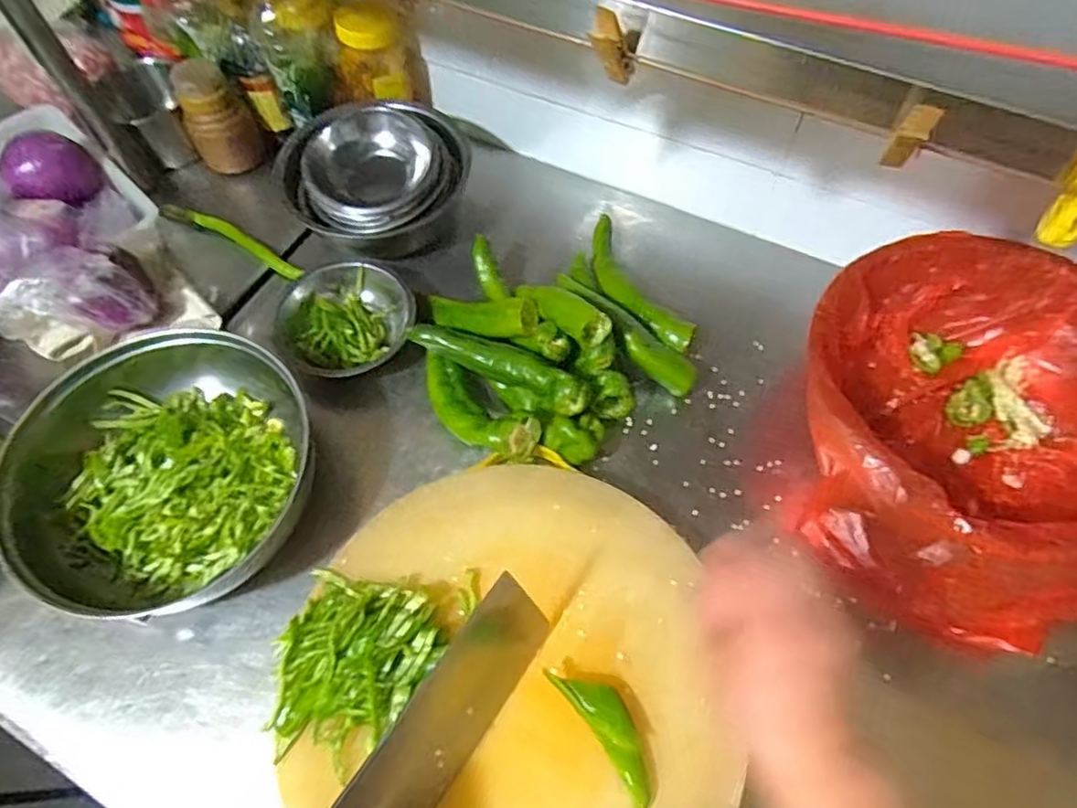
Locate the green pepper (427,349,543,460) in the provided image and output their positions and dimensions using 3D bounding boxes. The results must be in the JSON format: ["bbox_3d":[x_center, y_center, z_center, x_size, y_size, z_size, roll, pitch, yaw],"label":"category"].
[{"bbox_3d":[-0.071,-0.002,0.607,0.158,0.043,0.062,38,68,19],"label":"green pepper"}]

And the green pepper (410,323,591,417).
[{"bbox_3d":[-0.040,-0.042,0.615,0.192,0.044,0.042,25,64,14],"label":"green pepper"}]

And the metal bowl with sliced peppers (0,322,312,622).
[{"bbox_3d":[-0.334,0.053,0.574,0.254,0.083,0.272,16,62,9],"label":"metal bowl with sliced peppers"}]

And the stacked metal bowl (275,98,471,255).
[{"bbox_3d":[-0.188,-0.266,0.738,0.215,0.100,0.179,-17,82,1],"label":"stacked metal bowl"}]

